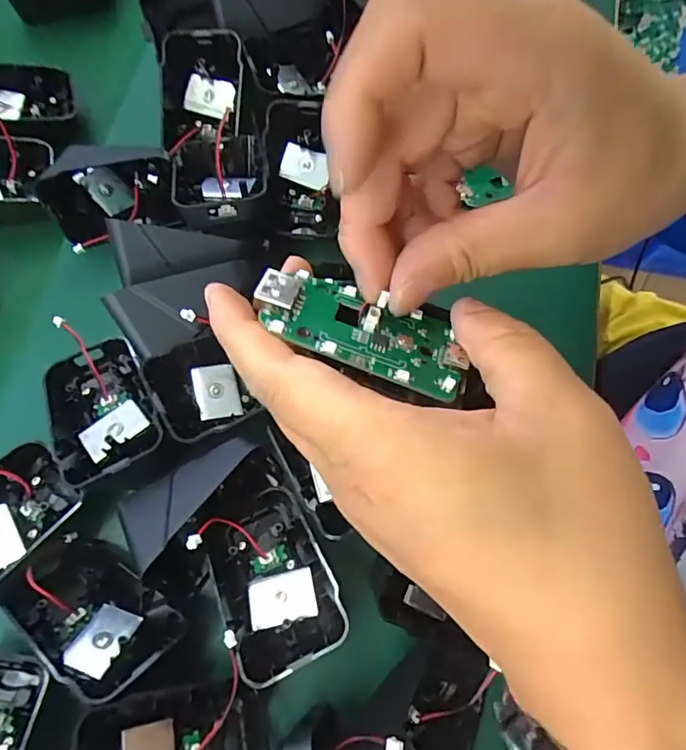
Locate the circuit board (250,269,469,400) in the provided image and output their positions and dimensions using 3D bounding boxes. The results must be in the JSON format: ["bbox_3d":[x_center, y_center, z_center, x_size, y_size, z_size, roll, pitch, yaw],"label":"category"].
[{"bbox_3d":[0.006,-0.015,0.151,0.062,0.005,0.030,21,49,-1],"label":"circuit board"}]

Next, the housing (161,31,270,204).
[{"bbox_3d":[-0.072,-0.136,0.275,0.051,0.030,0.097,-9,71,-1],"label":"housing"}]

